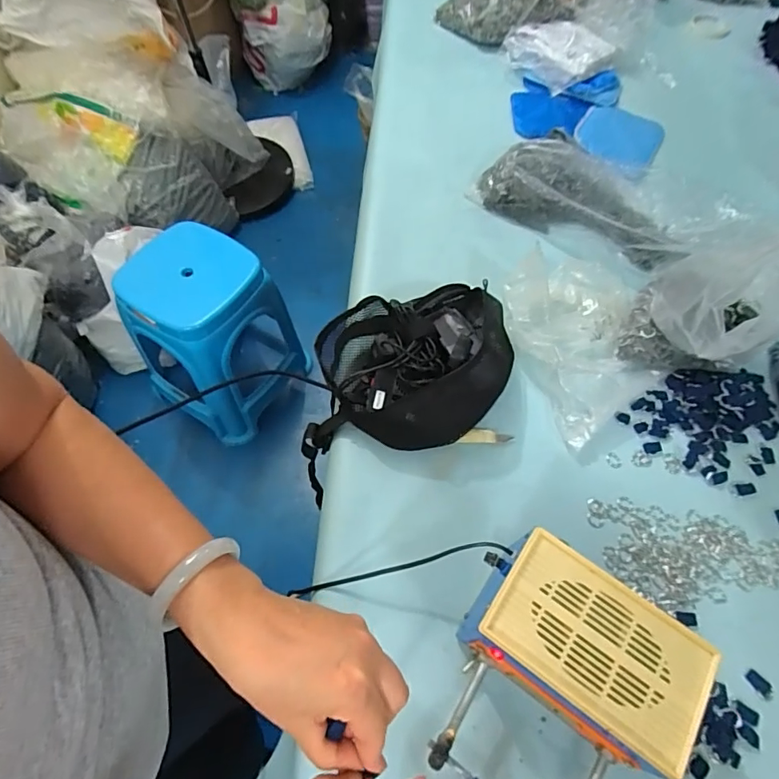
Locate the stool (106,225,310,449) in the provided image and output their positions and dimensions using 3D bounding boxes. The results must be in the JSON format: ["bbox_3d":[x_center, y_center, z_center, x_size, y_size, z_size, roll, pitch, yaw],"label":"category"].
[{"bbox_3d":[-0.452,-0.135,1.281,0.309,0.474,0.335,32,65,14],"label":"stool"}]

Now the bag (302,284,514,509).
[{"bbox_3d":[0.026,-0.030,0.622,0.293,0.098,0.195,-15,63,-10],"label":"bag"}]

